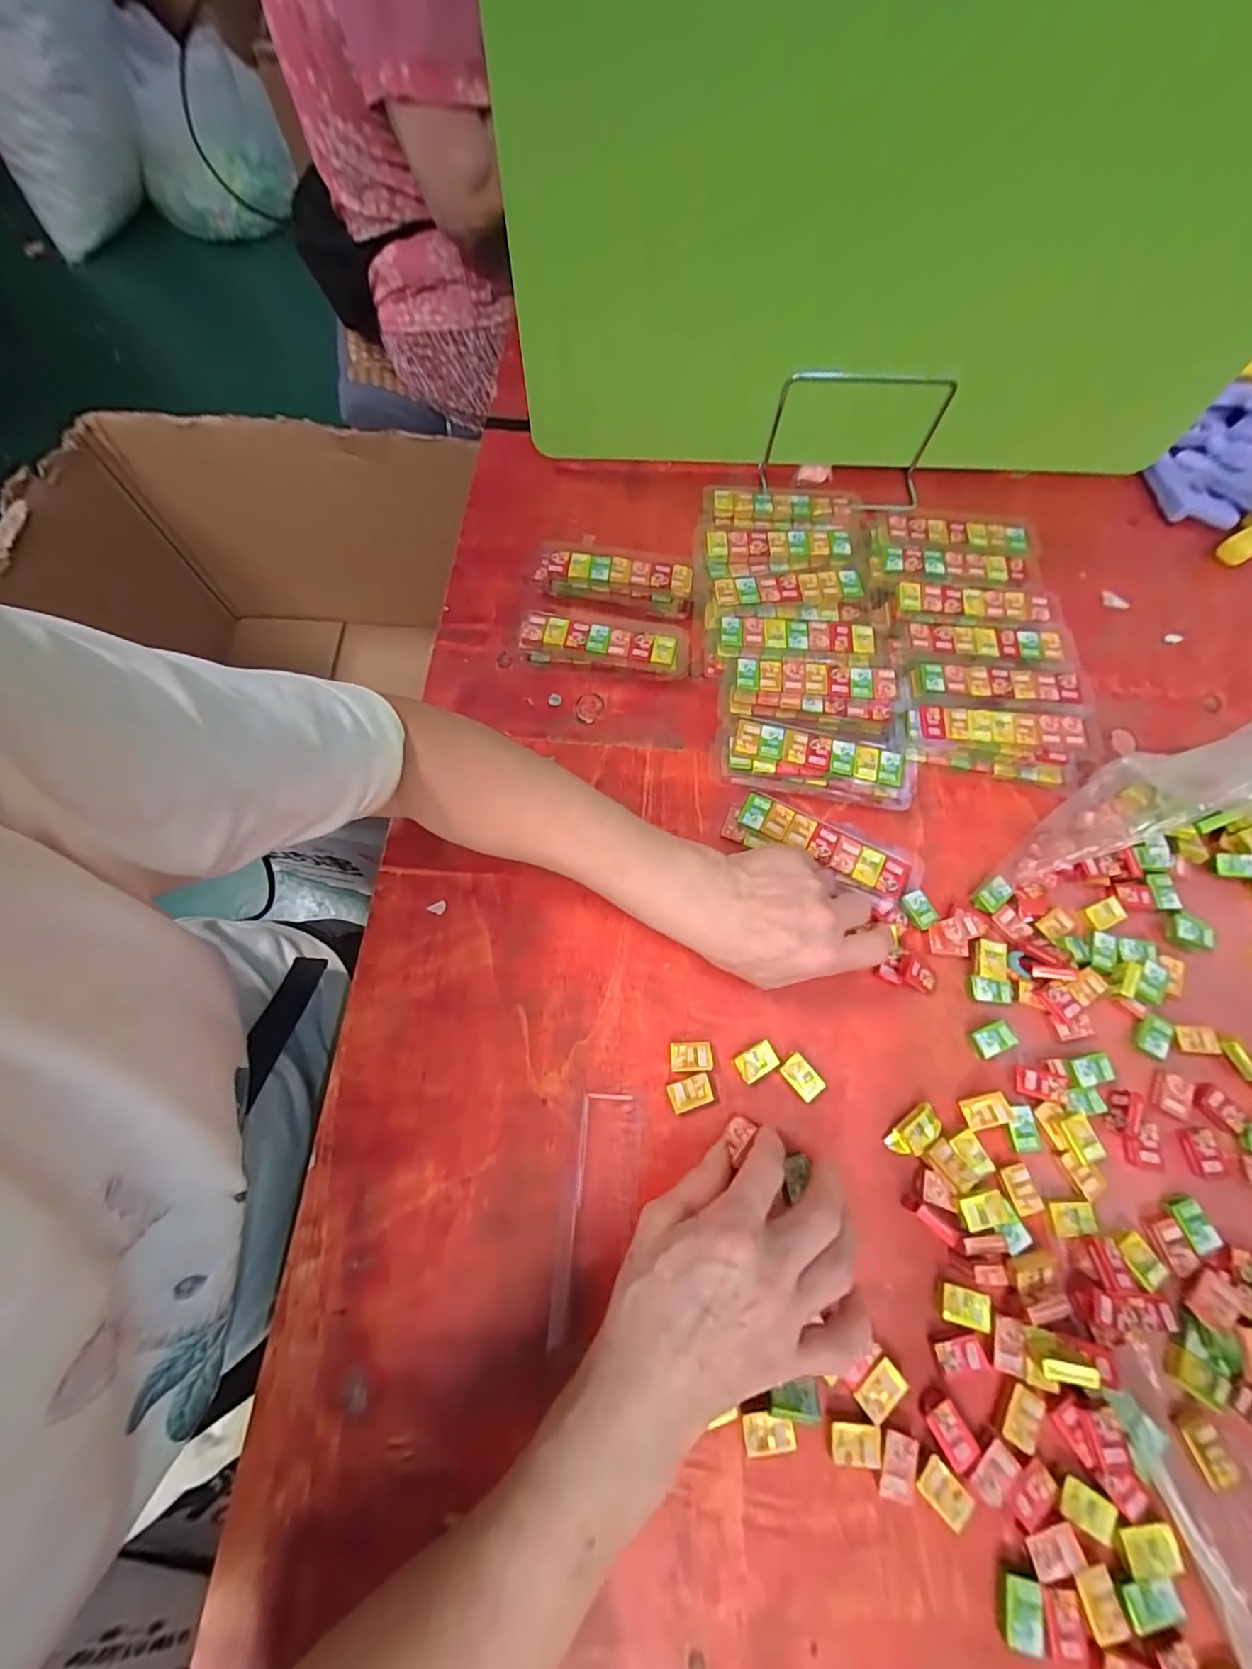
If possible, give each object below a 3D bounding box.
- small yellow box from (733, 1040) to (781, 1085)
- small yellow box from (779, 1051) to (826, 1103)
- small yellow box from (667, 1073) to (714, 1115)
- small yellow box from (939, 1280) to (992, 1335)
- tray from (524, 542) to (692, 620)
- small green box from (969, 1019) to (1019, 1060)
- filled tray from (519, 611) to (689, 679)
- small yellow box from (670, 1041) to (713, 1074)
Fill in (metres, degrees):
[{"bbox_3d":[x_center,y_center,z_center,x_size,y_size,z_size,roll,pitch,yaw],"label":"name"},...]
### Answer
[{"bbox_3d":[0.082,0.142,0.341,0.026,0.010,0.017,-27,72,-11],"label":"small yellow box"},{"bbox_3d":[0.109,0.151,0.340,0.017,0.009,0.026,-37,74,-14],"label":"small yellow box"},{"bbox_3d":[0.039,0.159,0.334,0.026,0.010,0.017,-17,70,-8],"label":"small yellow box"},{"bbox_3d":[0.187,0.259,0.299,0.027,0.004,0.018,14,69,4],"label":"small yellow box"},{"bbox_3d":[-0.012,-0.218,0.466,0.138,0.028,0.049,11,69,3],"label":"tray"},{"bbox_3d":[0.236,0.132,0.351,0.025,0.009,0.017,-21,71,-9],"label":"small green box"},{"bbox_3d":[-0.016,-0.155,0.444,0.132,0.029,0.045,7,69,1],"label":"filled tray"},{"bbox_3d":[0.041,0.139,0.342,0.026,0.009,0.017,-2,69,-2],"label":"small yellow box"}]

